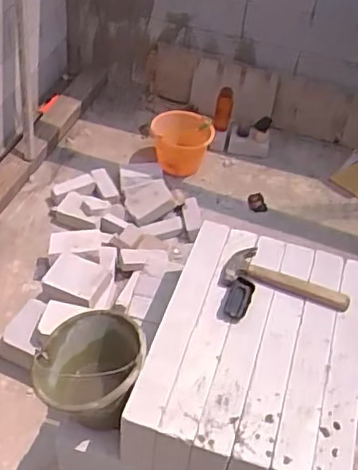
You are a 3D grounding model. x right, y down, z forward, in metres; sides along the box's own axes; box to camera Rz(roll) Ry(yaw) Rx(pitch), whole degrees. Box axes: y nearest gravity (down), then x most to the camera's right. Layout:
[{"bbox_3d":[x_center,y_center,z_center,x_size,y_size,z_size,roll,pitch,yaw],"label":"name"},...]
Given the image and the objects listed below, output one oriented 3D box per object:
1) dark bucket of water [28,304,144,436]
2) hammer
[{"bbox_3d":[-0.195,0.300,1.326,0.223,0.206,0.239,4,47,-4],"label":"dark bucket of water"},{"bbox_3d":[0.251,0.095,1.389,0.295,0.031,0.119,13,47,5],"label":"hammer"}]

